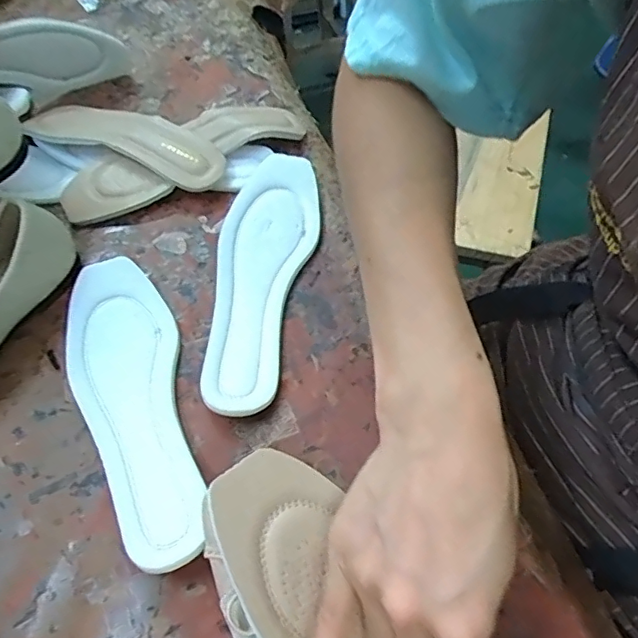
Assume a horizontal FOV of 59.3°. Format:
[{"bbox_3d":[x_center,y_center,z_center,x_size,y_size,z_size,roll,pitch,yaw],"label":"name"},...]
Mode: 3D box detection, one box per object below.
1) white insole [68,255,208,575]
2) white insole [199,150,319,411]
[{"bbox_3d":[-0.126,0.050,0.368,0.071,0.021,0.233,-16,55,-7],"label":"white insole"},{"bbox_3d":[-0.046,-0.035,0.423,0.068,0.027,0.229,7,55,9],"label":"white insole"}]

